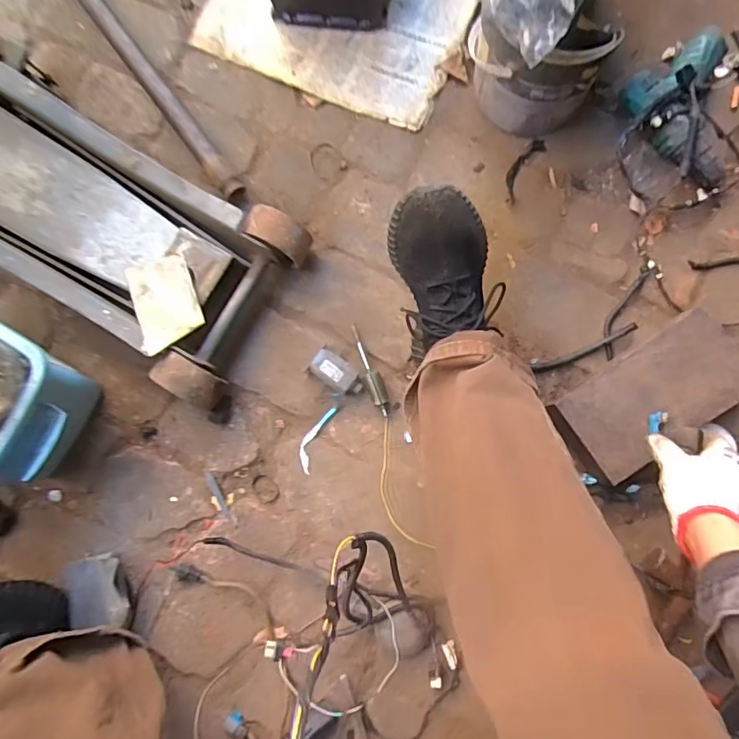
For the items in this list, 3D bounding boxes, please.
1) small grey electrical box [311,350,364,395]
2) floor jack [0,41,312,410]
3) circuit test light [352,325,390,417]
[{"bbox_3d":[-0.042,0.006,0.683,0.071,0.022,0.040,34,99,-7],"label":"small grey electrical box"},{"bbox_3d":[-0.380,-0.214,0.667,0.558,0.169,0.245,32,86,5],"label":"floor jack"},{"bbox_3d":[0.001,0.001,0.696,0.019,0.014,0.126,-21,83,0],"label":"circuit test light"}]

